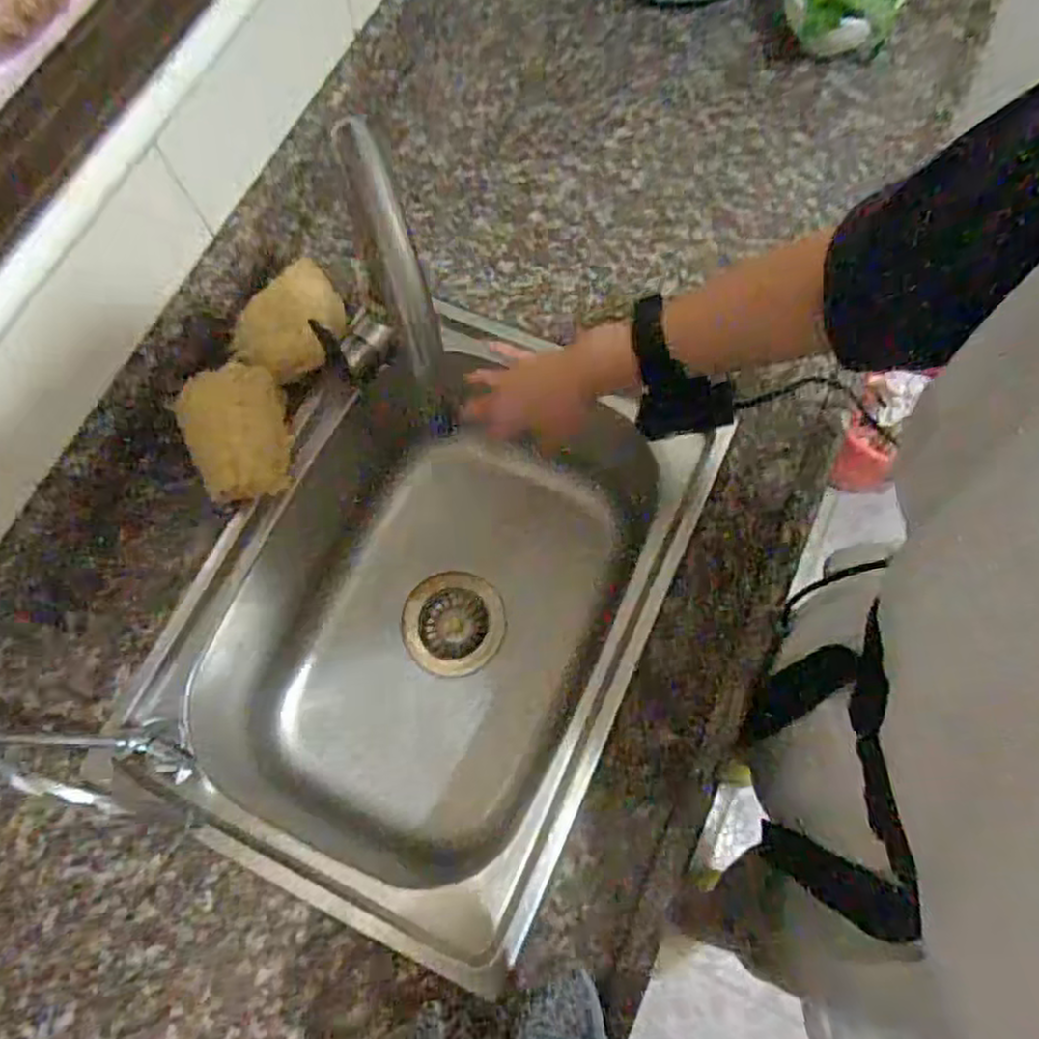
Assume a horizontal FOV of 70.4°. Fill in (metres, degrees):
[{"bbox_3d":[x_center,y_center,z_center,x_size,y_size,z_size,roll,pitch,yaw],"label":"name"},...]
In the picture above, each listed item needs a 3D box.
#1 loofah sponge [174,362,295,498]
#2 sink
[{"bbox_3d":[-0.232,-0.071,0.608,0.079,0.023,0.105,-18,96,-25],"label":"loofah sponge"},{"bbox_3d":[-0.072,0.080,0.680,0.334,0.230,0.469,23,73,10],"label":"sink"}]

